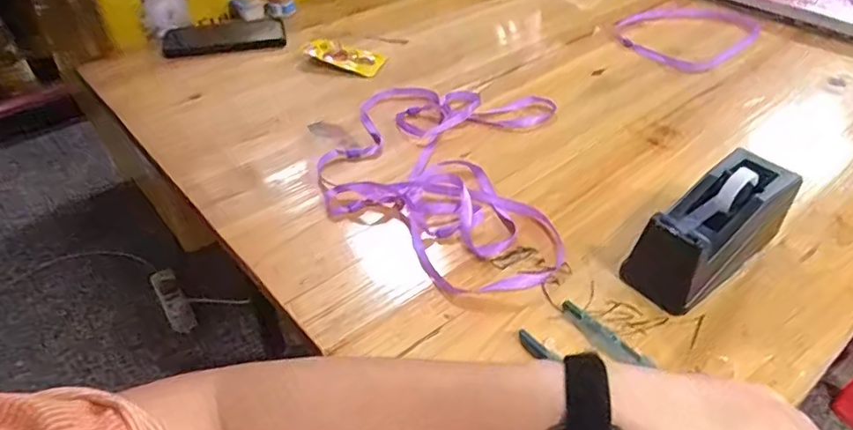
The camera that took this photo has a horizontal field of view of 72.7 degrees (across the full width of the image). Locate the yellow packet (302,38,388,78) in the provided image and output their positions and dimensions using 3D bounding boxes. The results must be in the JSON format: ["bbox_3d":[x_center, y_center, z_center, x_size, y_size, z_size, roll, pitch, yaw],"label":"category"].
[{"bbox_3d":[-0.109,-0.208,0.755,0.108,0.021,0.043,14,43,13],"label":"yellow packet"}]

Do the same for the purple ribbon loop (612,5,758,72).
[{"bbox_3d":[0.373,-0.263,0.828,0.217,0.010,0.155,-31,51,-32],"label":"purple ribbon loop"}]

